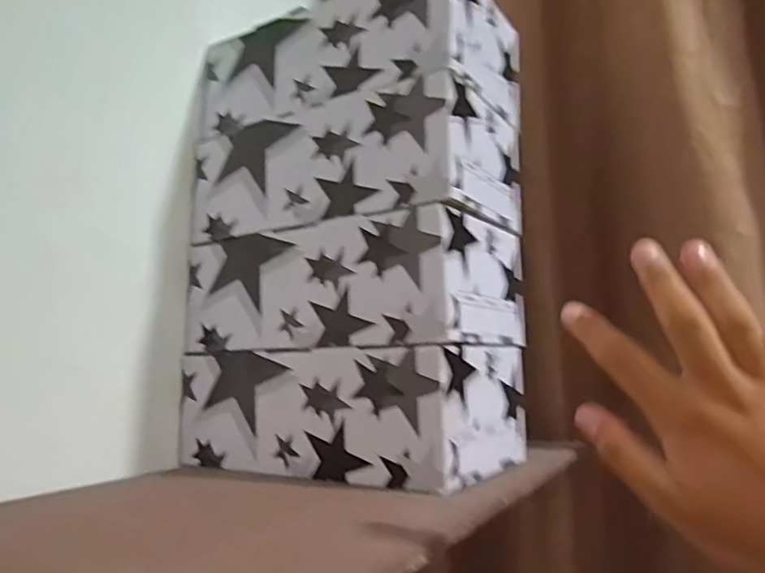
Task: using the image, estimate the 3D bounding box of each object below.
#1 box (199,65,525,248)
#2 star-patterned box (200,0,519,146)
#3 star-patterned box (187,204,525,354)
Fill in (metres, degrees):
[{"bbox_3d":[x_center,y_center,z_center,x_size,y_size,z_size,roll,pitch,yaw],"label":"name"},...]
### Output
[{"bbox_3d":[-0.031,-0.096,0.553,0.272,0.094,0.136,-3,-5,30],"label":"box"},{"bbox_3d":[-0.026,-0.193,0.568,0.262,0.099,0.146,-3,-5,35],"label":"star-patterned box"},{"bbox_3d":[-0.029,0.004,0.544,0.262,0.098,0.139,-3,-5,35],"label":"star-patterned box"}]

